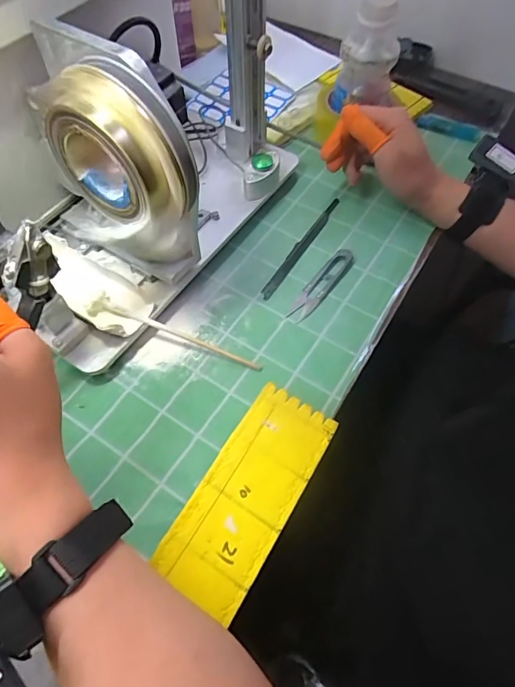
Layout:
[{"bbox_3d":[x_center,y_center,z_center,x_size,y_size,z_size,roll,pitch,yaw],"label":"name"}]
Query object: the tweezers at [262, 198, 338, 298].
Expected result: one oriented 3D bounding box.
[{"bbox_3d":[0.049,-0.108,0.476,0.010,0.013,0.158,29,63,16],"label":"tweezers"}]

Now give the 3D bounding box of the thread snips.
[{"bbox_3d":[0.066,-0.061,0.452,0.023,0.009,0.101,34,65,18],"label":"thread snips"}]

